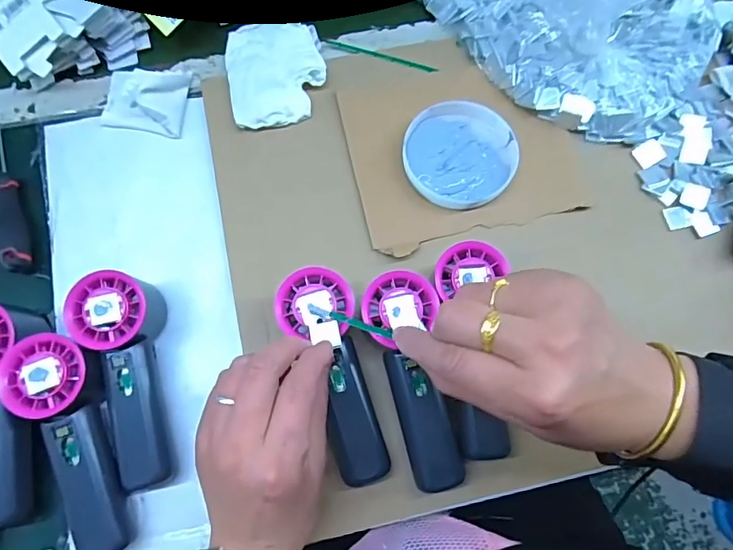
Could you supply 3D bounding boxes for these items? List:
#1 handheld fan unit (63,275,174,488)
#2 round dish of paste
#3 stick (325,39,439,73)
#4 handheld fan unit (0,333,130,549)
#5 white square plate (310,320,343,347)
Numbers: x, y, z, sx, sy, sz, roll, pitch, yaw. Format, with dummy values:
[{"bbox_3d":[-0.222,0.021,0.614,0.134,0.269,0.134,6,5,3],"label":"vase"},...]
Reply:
[{"bbox_3d":[-0.179,0.077,0.347,0.056,0.055,0.153,-9,74,-3],"label":"handheld fan unit"},{"bbox_3d":[0.084,-0.107,0.421,0.100,0.017,0.096,0,74,0],"label":"round dish of paste"},{"bbox_3d":[0.015,-0.217,0.463,0.112,0.006,0.009,15,74,4],"label":"stick"},{"bbox_3d":[-0.208,0.121,0.333,0.057,0.055,0.152,-17,74,-5],"label":"handheld fan unit"},{"bbox_3d":[-0.029,0.041,0.331,0.021,0.004,0.023,-5,38,-9],"label":"white square plate"}]

